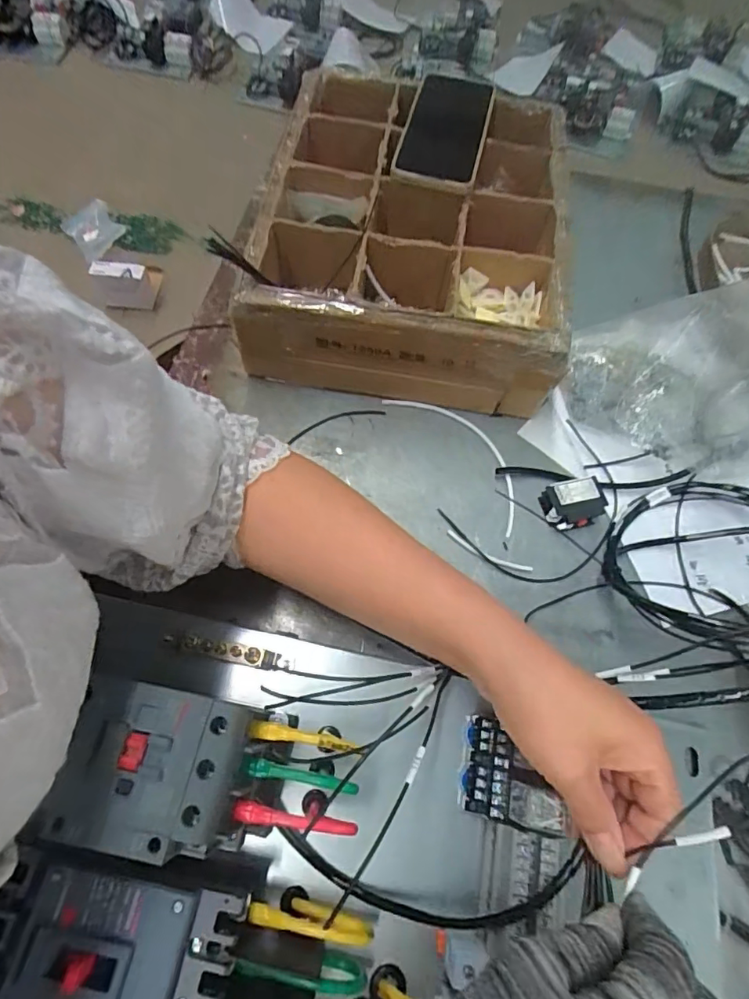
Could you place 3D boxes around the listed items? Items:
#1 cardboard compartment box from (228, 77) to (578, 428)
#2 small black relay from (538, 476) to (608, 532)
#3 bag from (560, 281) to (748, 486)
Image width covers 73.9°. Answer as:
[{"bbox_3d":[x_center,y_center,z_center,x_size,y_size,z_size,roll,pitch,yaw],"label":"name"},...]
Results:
[{"bbox_3d":[0.045,-0.272,0.500,0.276,0.101,0.346,9,66,2],"label":"cardboard compartment box"},{"bbox_3d":[0.172,0.004,0.429,0.047,0.022,0.037,-9,67,-7],"label":"small black relay"},{"bbox_3d":[0.281,-0.105,0.424,0.205,0.121,0.121,30,68,11],"label":"bag"}]

